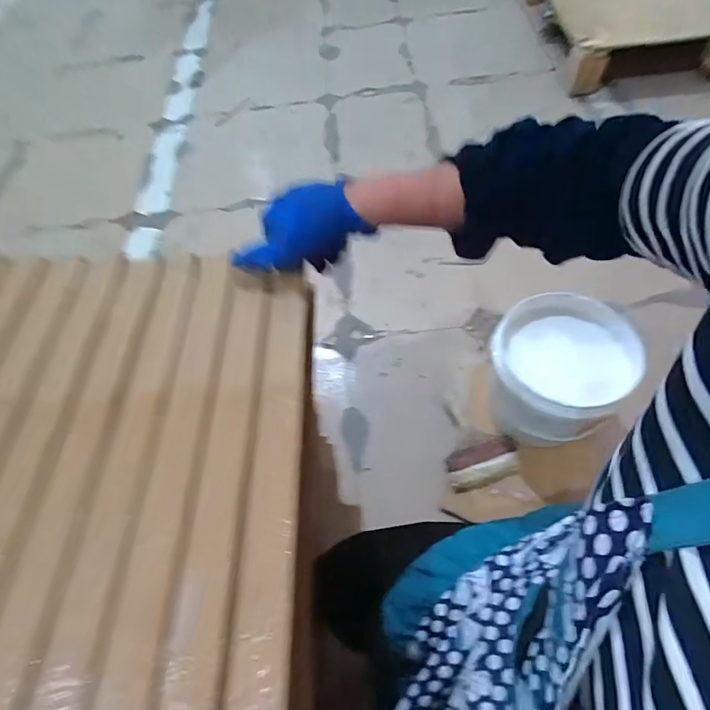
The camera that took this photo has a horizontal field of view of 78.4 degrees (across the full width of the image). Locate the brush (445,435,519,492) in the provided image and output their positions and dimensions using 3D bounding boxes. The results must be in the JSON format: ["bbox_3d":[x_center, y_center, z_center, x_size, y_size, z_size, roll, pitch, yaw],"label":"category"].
[{"bbox_3d":[0.237,0.193,0.795,0.143,0.035,0.073,-16,58,-4],"label":"brush"}]

